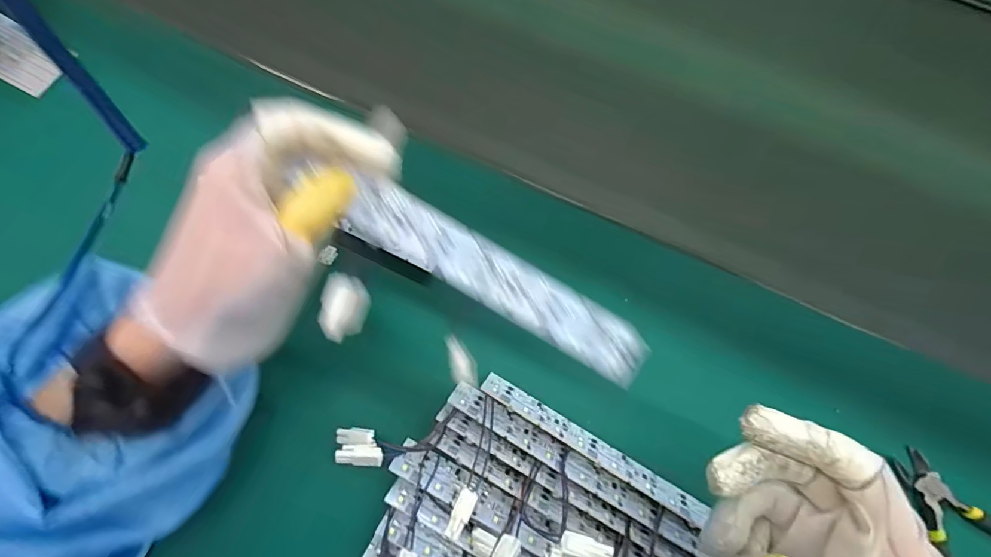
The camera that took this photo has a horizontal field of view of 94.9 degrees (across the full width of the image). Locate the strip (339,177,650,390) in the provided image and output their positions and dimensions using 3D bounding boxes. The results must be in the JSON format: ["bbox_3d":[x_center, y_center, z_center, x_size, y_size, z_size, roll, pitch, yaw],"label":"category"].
[{"bbox_3d":[0.003,0.002,0.226,0.158,0.009,0.030,30,73,-4],"label":"strip"}]

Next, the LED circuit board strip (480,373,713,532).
[{"bbox_3d":[0.062,0.109,0.295,0.157,0.026,0.004,31,113,10],"label":"LED circuit board strip"}]

